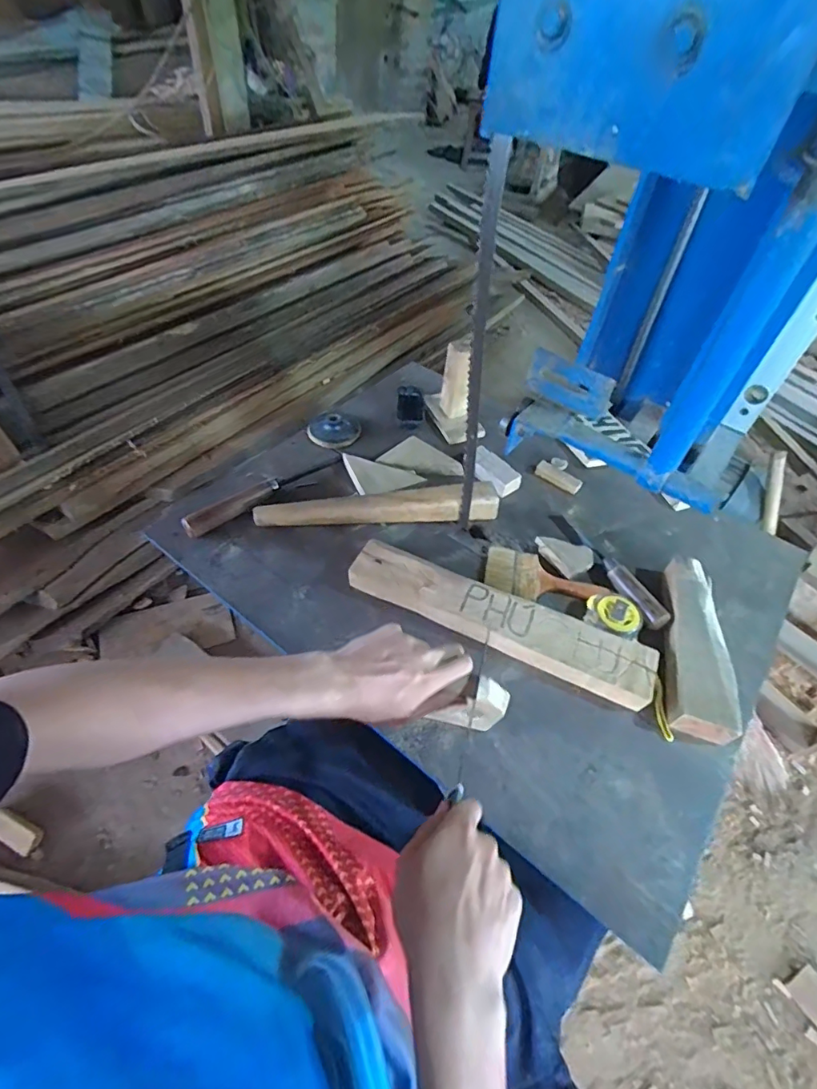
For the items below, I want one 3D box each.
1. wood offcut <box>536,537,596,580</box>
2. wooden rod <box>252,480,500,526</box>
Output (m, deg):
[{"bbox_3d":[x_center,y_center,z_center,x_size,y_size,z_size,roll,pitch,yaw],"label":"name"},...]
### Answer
[{"bbox_3d":[0.233,0.010,0.736,0.059,0.019,0.080,-23,55,-22],"label":"wood offcut"},{"bbox_3d":[-0.044,-0.054,0.754,0.355,0.048,0.033,-4,50,-8],"label":"wooden rod"}]

